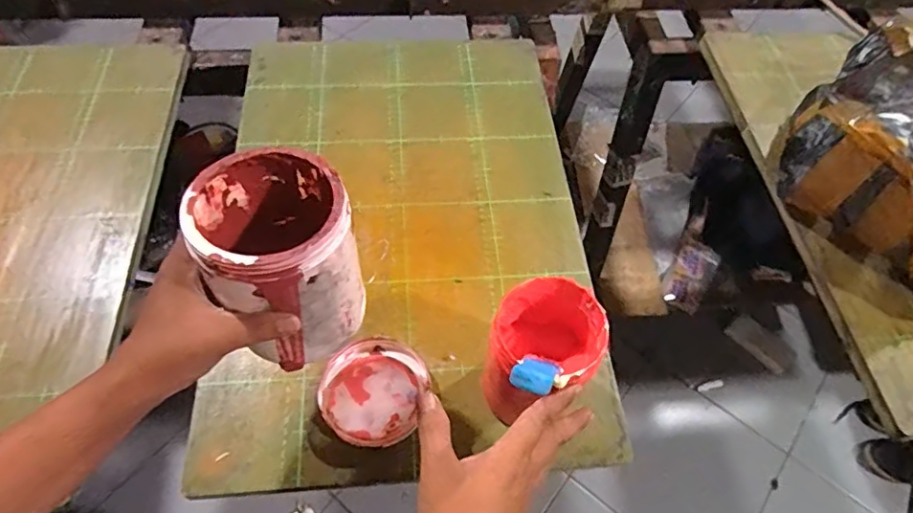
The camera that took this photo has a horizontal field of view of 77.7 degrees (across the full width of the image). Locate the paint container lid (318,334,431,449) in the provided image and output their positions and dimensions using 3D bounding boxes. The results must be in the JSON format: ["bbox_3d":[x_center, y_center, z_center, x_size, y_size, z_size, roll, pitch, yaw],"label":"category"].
[{"bbox_3d":[-0.077,0.119,0.520,0.095,0.022,0.103,1,57,-1],"label":"paint container lid"}]

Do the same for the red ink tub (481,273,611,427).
[{"bbox_3d":[0.072,0.079,0.475,0.095,0.101,0.085,-11,58,-9],"label":"red ink tub"}]

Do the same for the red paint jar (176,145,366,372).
[{"bbox_3d":[-0.120,0.000,0.396,0.092,0.121,0.102,-24,61,-16],"label":"red paint jar"}]

